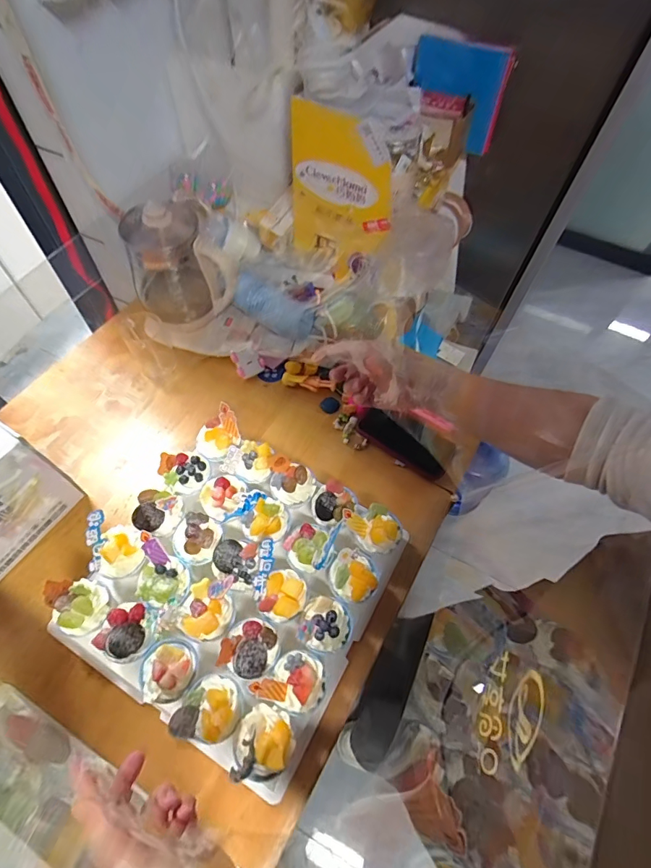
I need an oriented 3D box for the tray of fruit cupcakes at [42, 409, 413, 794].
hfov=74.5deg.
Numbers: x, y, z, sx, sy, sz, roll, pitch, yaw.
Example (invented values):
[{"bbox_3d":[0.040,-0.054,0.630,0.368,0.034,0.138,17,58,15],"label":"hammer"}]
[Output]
[{"bbox_3d":[-0.114,0.190,0.583,0.358,0.095,0.361,27,62,12],"label":"tray of fruit cupcakes"}]

